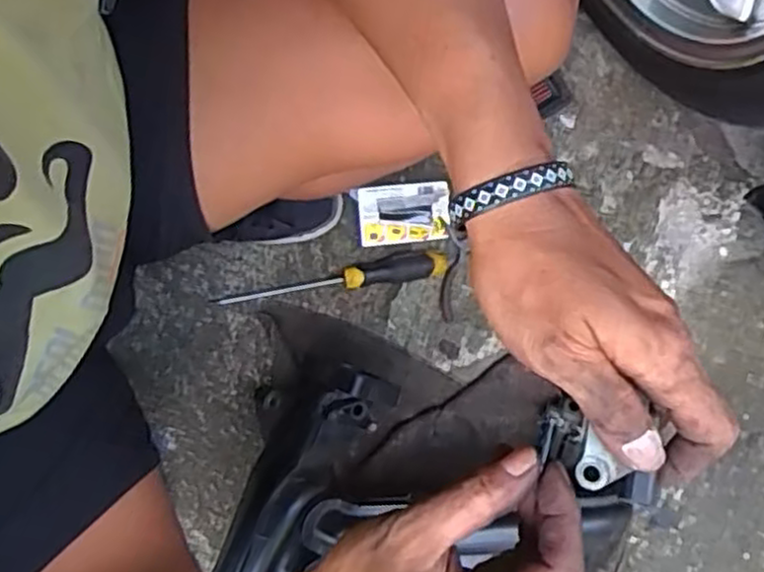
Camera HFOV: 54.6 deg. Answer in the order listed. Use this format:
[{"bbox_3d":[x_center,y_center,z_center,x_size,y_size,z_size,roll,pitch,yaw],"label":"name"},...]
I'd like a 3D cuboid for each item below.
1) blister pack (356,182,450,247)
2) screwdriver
[{"bbox_3d":[0.023,-0.079,0.809,0.096,0.008,0.063,-7,99,-6],"label":"blister pack"},{"bbox_3d":[-0.055,-0.006,0.802,0.248,0.024,0.027,-10,83,-4],"label":"screwdriver"}]

